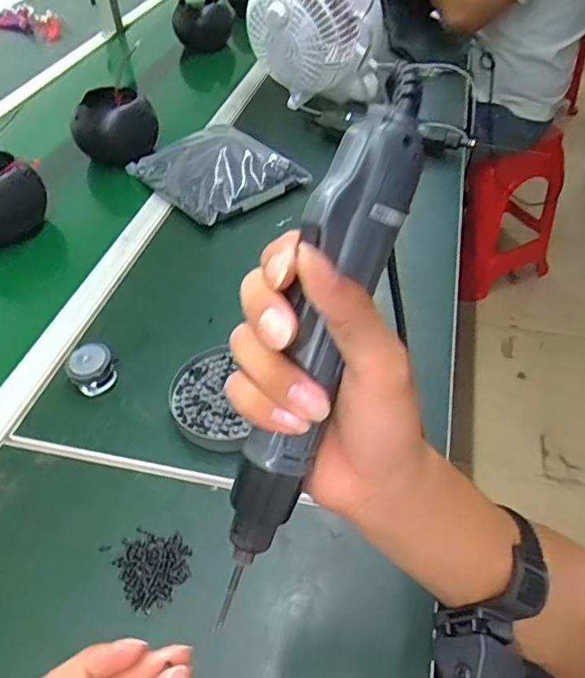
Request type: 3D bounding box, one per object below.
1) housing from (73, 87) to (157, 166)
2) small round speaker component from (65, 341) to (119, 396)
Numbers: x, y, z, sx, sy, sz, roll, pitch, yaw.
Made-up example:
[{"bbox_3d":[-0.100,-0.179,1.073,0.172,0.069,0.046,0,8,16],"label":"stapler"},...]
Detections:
[{"bbox_3d":[-0.283,-0.346,0.911,0.118,0.094,0.093,11,46,14],"label":"housing"},{"bbox_3d":[-0.201,0.030,0.561,0.044,0.033,0.045,0,43,0],"label":"small round speaker component"}]

